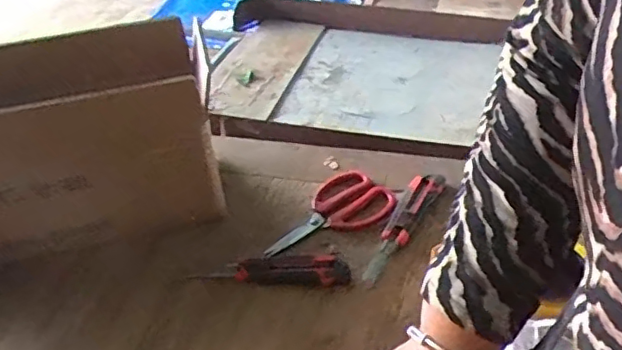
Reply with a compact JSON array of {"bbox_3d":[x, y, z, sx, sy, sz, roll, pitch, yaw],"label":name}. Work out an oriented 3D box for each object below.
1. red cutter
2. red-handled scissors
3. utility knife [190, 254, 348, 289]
[{"bbox_3d":[0.118,0.059,0.770,0.042,0.014,0.204,20,43,27],"label":"red cutter"},{"bbox_3d":[0.018,0.055,0.790,0.190,0.007,0.105,-29,44,-30],"label":"red-handled scissors"},{"bbox_3d":[-0.047,0.115,0.720,0.185,0.015,0.049,-3,37,-1],"label":"utility knife"}]

